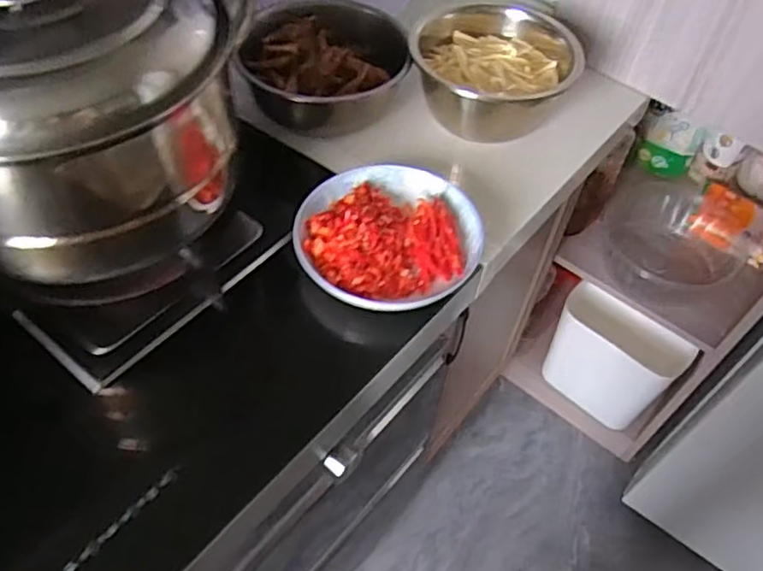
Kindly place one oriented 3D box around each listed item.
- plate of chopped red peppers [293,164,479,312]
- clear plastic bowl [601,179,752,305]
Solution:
[{"bbox_3d":[0.007,-0.057,0.622,0.174,0.033,0.165,2,52,-3],"label":"plate of chopped red peppers"},{"bbox_3d":[0.523,-0.079,1.130,0.266,0.119,0.231,1,52,-4],"label":"clear plastic bowl"}]

